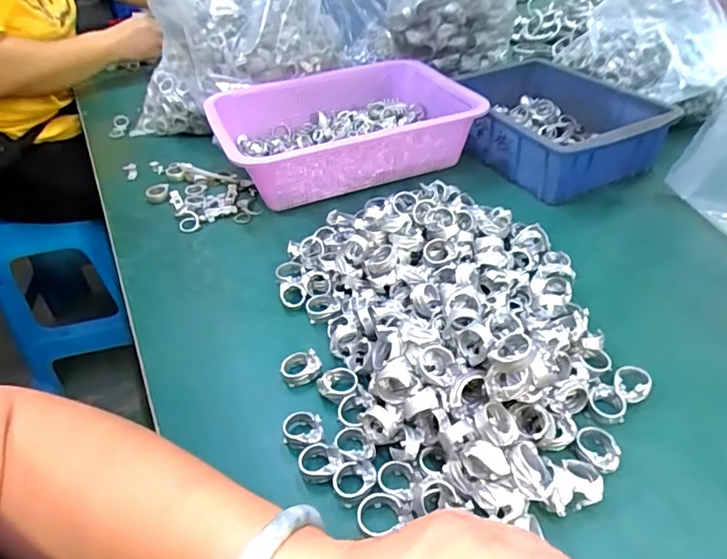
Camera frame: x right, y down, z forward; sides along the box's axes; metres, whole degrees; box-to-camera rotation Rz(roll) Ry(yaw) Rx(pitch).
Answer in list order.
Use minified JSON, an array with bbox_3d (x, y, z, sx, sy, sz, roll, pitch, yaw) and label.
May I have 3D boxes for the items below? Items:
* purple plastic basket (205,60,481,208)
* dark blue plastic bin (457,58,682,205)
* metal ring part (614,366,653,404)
[{"bbox_3d":[-0.025,-0.191,0.641,0.306,0.081,0.235,-19,42,-16],"label":"purple plastic basket"},{"bbox_3d":[0.230,-0.196,0.634,0.189,0.069,0.243,-20,42,-17],"label":"dark blue plastic bin"},{"bbox_3d":[0.190,0.074,0.356,0.023,0.010,0.029,26,49,32],"label":"metal ring part"}]

